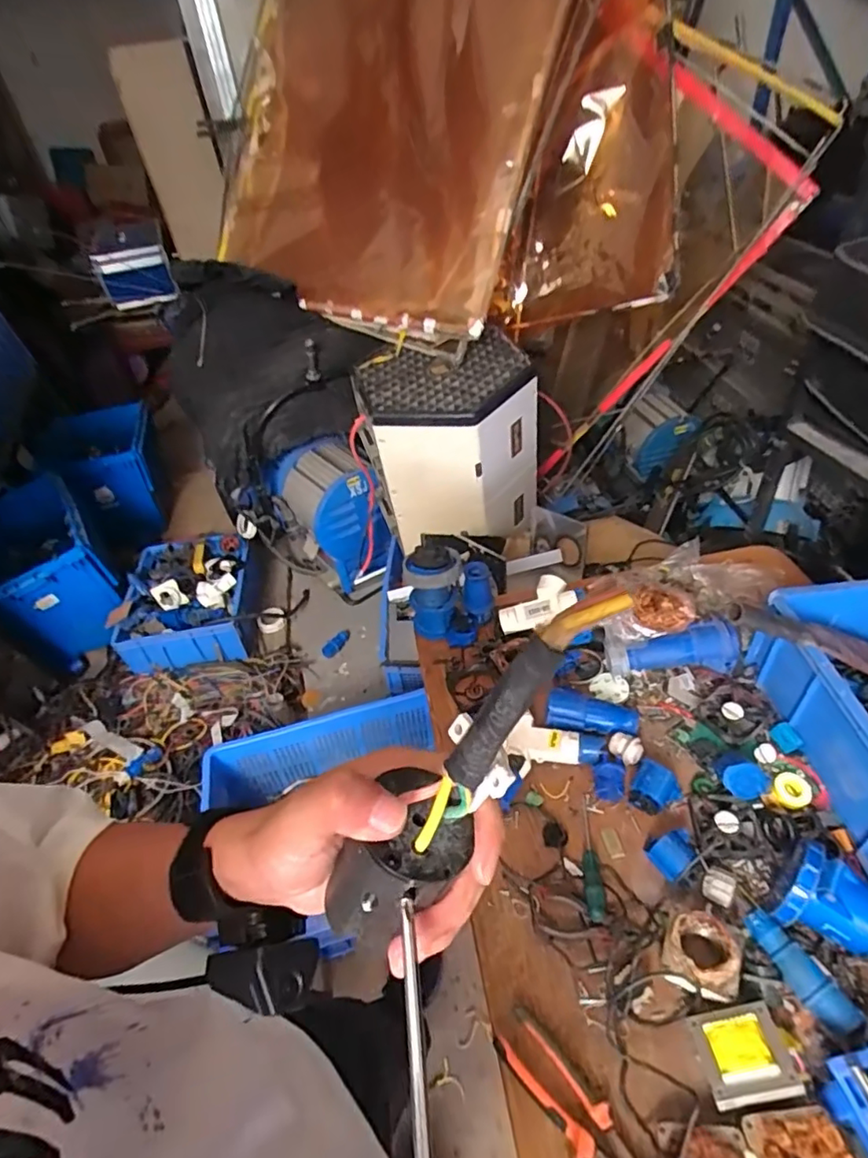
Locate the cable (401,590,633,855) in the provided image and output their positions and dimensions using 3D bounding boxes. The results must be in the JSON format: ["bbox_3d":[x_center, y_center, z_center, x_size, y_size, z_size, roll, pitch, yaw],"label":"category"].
[{"bbox_3d":[0.024,0.050,0.200,0.019,0.122,0.016,12,31,-35],"label":"cable"}]

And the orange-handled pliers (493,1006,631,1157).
[{"bbox_3d":[0.147,0.563,0.602,0.055,0.023,0.185,-32,48,-24],"label":"orange-handled pliers"}]

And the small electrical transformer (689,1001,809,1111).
[{"bbox_3d":[0.323,0.495,0.588,0.085,0.037,0.076,-26,42,13],"label":"small electrical transformer"}]

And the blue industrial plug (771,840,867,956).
[{"bbox_3d":[0.485,0.392,0.655,0.143,0.105,0.084,21,49,27],"label":"blue industrial plug"}]

